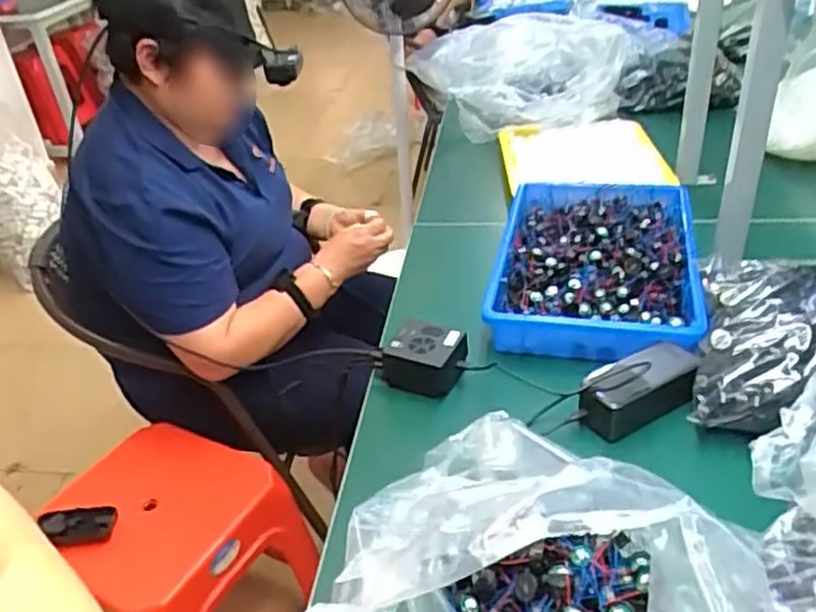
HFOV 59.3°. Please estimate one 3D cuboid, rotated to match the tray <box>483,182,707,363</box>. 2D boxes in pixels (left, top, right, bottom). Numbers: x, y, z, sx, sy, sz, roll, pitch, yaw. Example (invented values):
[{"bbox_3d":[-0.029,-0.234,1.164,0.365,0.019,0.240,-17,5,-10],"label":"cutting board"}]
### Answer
[{"bbox_3d":[0.247,-0.056,0.955,0.250,0.076,0.390,5,35,16],"label":"tray"}]

